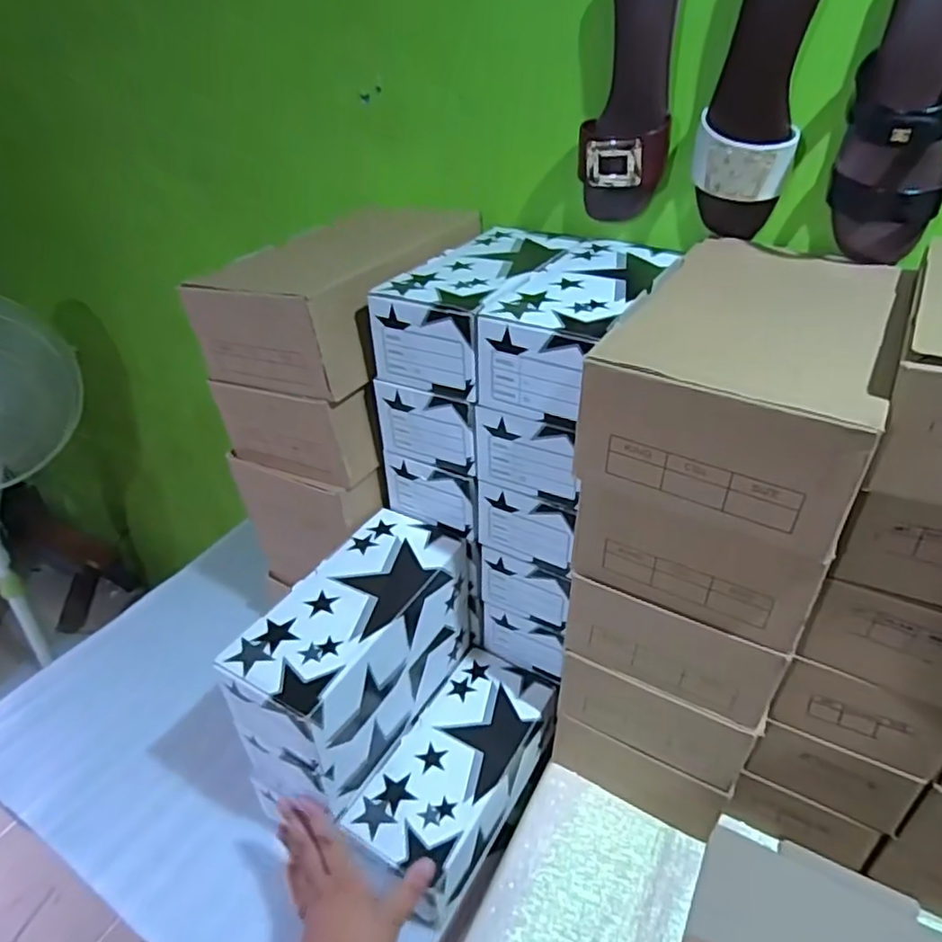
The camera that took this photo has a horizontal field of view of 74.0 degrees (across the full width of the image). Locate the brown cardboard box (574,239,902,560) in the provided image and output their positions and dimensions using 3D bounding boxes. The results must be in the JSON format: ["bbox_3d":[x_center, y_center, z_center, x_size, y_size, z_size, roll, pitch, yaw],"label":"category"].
[{"bbox_3d":[0.237,-0.087,0.535,0.196,0.120,0.299,17,39,25],"label":"brown cardboard box"}]

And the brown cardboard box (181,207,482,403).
[{"bbox_3d":[-0.144,-0.216,0.755,0.201,0.120,0.324,15,39,23],"label":"brown cardboard box"}]

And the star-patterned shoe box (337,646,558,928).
[{"bbox_3d":[-0.014,0.354,0.730,0.126,0.096,0.271,20,40,28],"label":"star-patterned shoe box"}]

